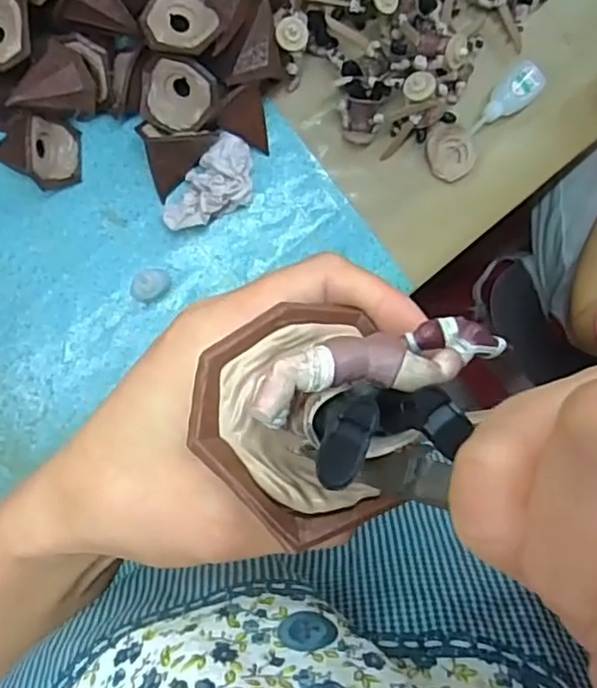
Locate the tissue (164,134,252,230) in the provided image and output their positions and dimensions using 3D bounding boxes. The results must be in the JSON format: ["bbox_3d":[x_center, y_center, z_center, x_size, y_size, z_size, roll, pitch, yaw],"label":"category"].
[{"bbox_3d":[-0.076,-0.137,0.567,0.052,0.046,0.097,43,87,-5],"label":"tissue"}]

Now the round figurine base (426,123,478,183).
[{"bbox_3d":[0.145,-0.182,0.606,0.046,0.011,0.052,-26,93,-5],"label":"round figurine base"}]

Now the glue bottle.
[{"bbox_3d":[0.197,-0.231,0.608,0.088,0.021,0.033,-45,94,-4],"label":"glue bottle"}]

